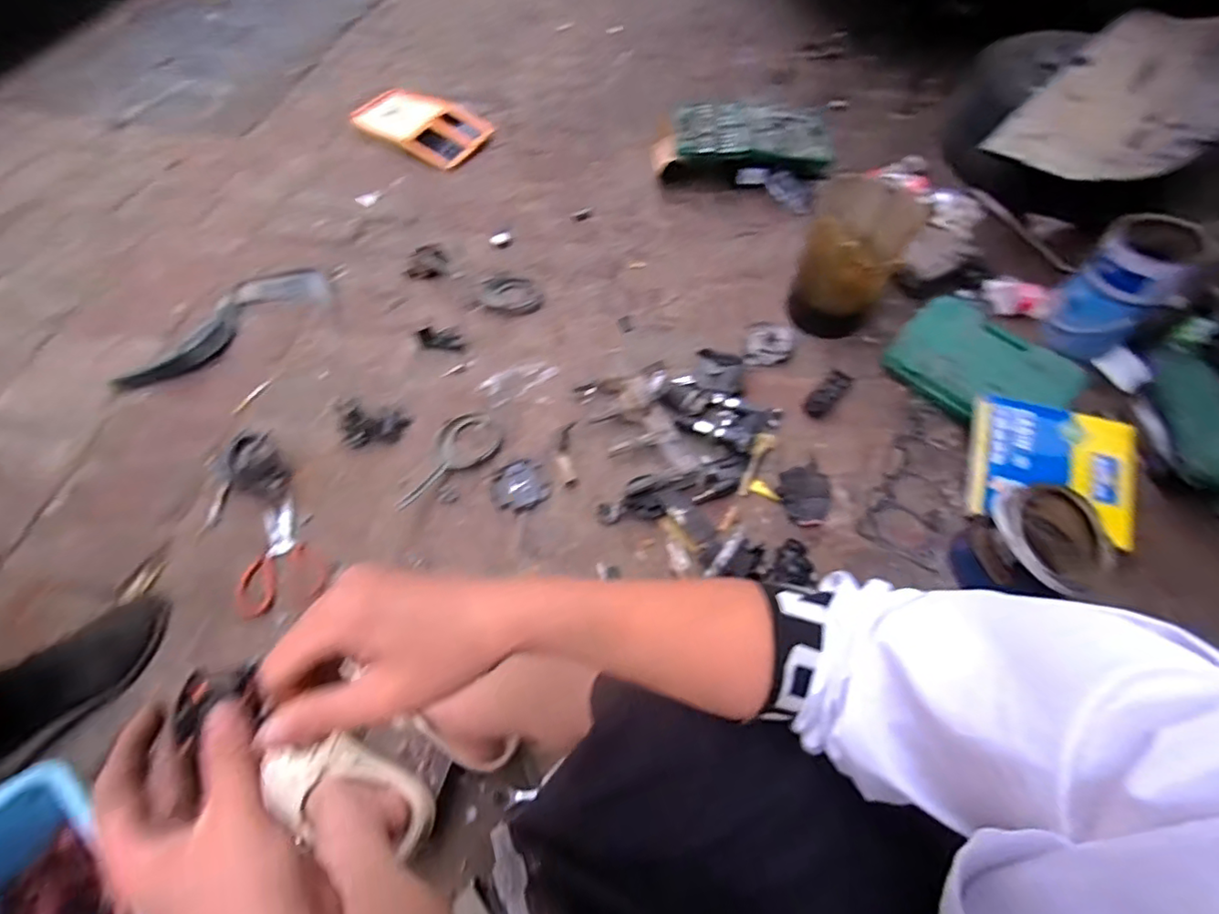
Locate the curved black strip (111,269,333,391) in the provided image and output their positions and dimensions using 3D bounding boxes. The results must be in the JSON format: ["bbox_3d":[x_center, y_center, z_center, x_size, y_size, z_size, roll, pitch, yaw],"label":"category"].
[{"bbox_3d":[-0.785,-0.276,1.164,0.435,0.051,0.158,-38,67,-23],"label":"curved black strip"}]

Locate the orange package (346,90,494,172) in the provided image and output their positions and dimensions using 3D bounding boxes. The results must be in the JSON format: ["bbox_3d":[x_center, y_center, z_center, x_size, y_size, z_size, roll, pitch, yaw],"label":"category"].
[{"bbox_3d":[-0.497,-0.875,1.502,0.344,0.054,0.190,23,59,12],"label":"orange package"}]

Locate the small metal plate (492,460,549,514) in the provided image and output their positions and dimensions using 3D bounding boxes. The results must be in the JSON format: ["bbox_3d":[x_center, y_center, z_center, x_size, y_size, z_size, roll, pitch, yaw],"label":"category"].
[{"bbox_3d":[-0.160,0.052,1.013,0.093,0.013,0.095,-22,61,-16],"label":"small metal plate"}]

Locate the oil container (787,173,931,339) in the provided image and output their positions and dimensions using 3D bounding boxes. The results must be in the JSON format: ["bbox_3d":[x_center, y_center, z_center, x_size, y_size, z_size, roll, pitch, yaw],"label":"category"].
[{"bbox_3d":[0.474,-0.393,1.142,0.178,0.235,0.211,28,63,13],"label":"oil container"}]

